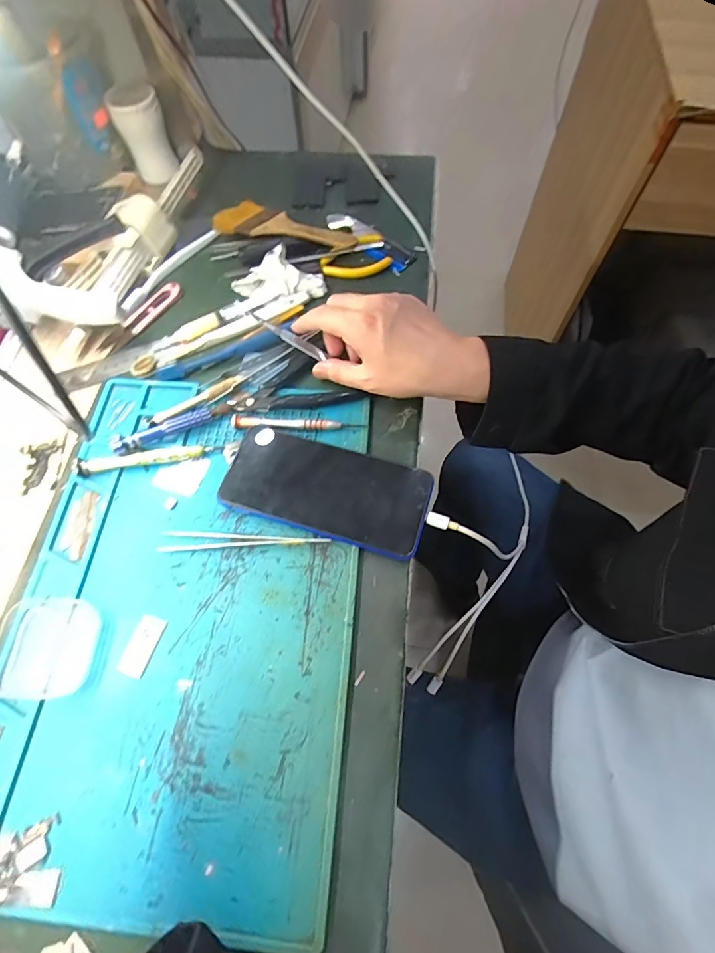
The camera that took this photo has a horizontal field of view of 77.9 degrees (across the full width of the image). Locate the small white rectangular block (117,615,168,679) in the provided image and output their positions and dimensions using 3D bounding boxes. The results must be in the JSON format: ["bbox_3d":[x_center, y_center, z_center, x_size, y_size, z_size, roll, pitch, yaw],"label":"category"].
[{"bbox_3d":[-0.154,0.121,0.316,0.019,0.004,0.039,16,67,9],"label":"small white rectangular block"}]

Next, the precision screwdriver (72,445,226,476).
[{"bbox_3d":[-0.173,-0.015,0.369,0.117,0.016,0.012,-10,65,-3],"label":"precision screwdriver"}]

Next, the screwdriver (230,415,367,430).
[{"bbox_3d":[-0.052,-0.047,0.386,0.114,0.008,0.012,1,65,2],"label":"screwdriver"}]

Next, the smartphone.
[{"bbox_3d":[-0.025,0.010,0.357,0.160,0.014,0.074,16,67,9],"label":"smartphone"}]

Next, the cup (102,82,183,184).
[{"bbox_3d":[-0.247,-0.398,0.516,0.051,0.085,0.044,-15,66,-5],"label":"cup"}]

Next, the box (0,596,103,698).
[{"bbox_3d":[-0.222,0.119,0.313,0.072,0.014,0.063,1,65,2],"label":"box"}]

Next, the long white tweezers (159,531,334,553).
[{"bbox_3d":[-0.089,0.049,0.346,0.131,0.007,0.016,-1,65,1],"label":"long white tweezers"}]

